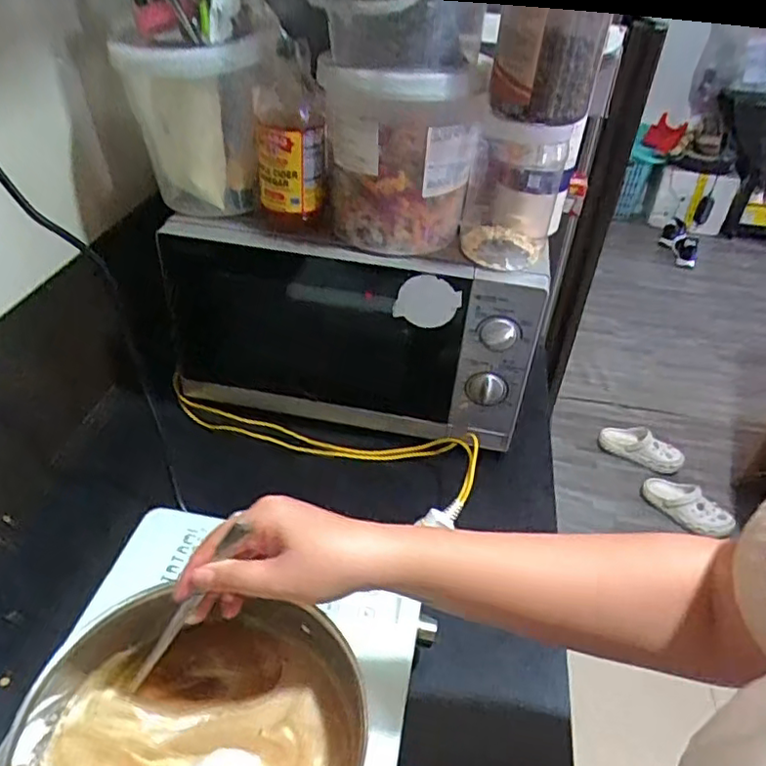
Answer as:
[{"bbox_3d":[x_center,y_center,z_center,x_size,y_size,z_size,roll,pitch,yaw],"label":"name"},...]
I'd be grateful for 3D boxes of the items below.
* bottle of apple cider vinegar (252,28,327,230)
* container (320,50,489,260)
[{"bbox_3d":[-0.100,-0.265,0.671,0.074,0.178,0.070,-2,38,-9],"label":"bottle of apple cider vinegar"},{"bbox_3d":[0.015,-0.234,0.645,0.151,0.180,0.124,4,38,-1],"label":"container"}]

